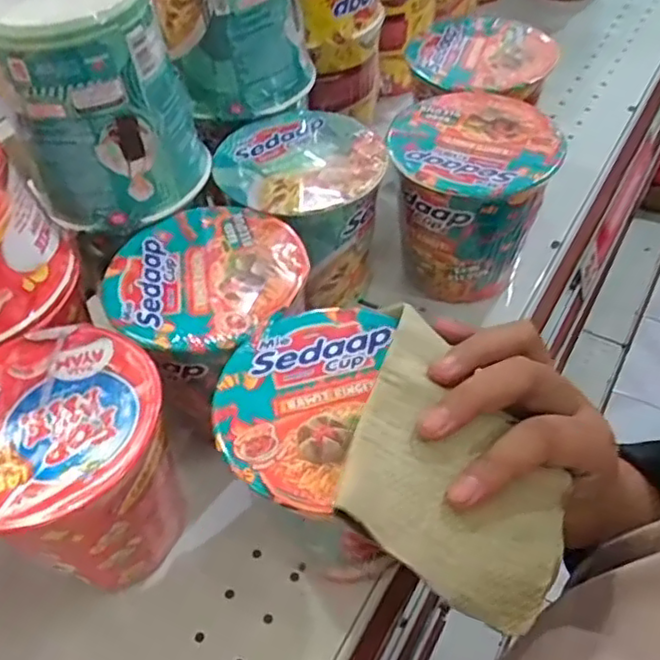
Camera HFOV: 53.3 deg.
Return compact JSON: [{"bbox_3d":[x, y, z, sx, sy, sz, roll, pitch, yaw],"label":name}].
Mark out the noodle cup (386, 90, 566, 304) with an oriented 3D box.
[{"bbox_3d":[0.091,-0.086,0.446,0.098,0.105,0.098,-1,50,1],"label":"noodle cup"}]

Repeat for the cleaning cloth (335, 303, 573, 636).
[{"bbox_3d":[0.056,0.050,0.273,0.094,0.013,0.113,30,52,-9],"label":"cleaning cloth"}]

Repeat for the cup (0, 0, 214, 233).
[{"bbox_3d":[-0.124,-0.133,0.361,0.092,0.117,0.096,-1,50,1],"label":"cup"}]

